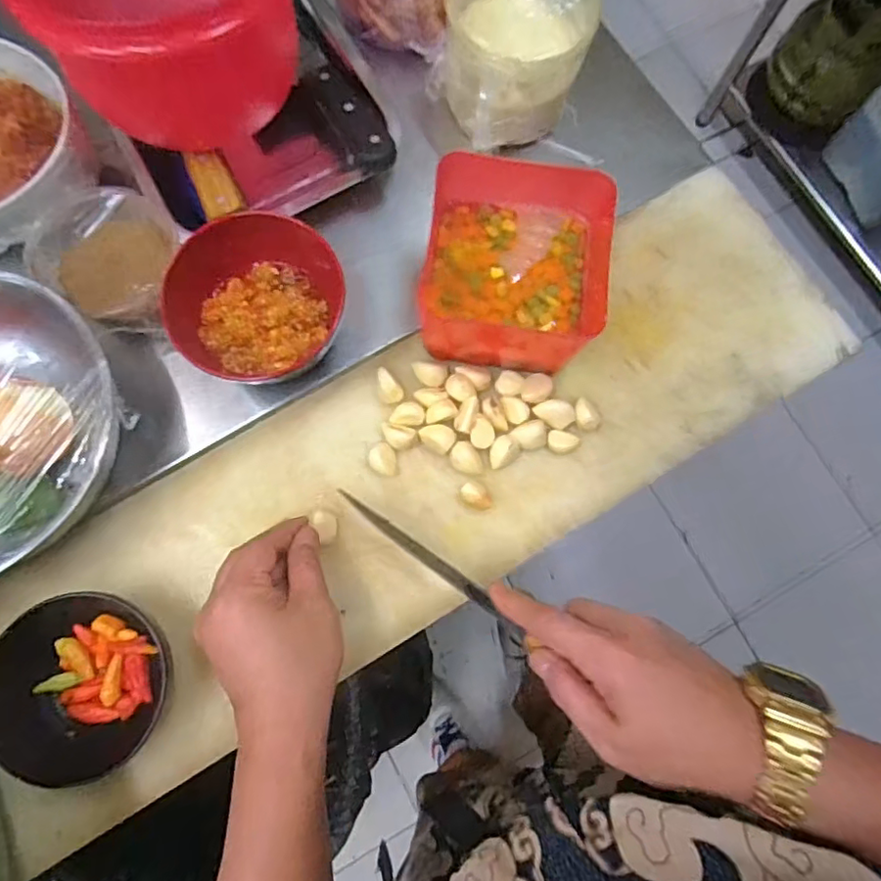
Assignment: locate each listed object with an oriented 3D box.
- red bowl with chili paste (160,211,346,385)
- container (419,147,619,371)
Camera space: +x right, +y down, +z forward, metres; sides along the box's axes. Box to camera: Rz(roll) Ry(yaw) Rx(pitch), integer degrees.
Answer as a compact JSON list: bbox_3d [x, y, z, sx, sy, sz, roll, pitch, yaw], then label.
[{"bbox_3d":[-0.130,-0.101,0.434,0.112,0.076,0.126,24,77,4],"label":"red bowl with chili paste"},{"bbox_3d":[0.056,-0.129,0.436,0.137,0.088,0.131,9,77,1],"label":"container"}]

